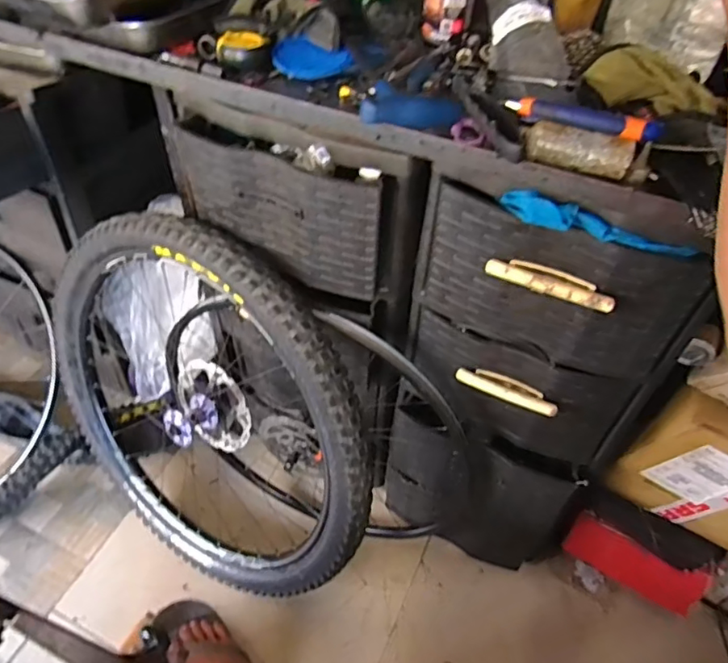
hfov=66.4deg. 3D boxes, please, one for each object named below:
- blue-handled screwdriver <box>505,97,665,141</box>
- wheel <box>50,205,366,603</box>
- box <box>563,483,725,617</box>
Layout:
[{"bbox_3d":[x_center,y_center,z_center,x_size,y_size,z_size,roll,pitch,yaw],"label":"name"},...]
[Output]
[{"bbox_3d":[0.218,-0.212,0.554,0.146,0.021,0.019,18,50,12],"label":"blue-handled screwdriver"},{"bbox_3d":[-0.286,0.140,0.945,0.690,0.669,0.063,28,34,20],"label":"wheel"},{"bbox_3d":[0.499,0.402,1.018,0.245,0.211,0.068,27,52,20],"label":"box"}]

